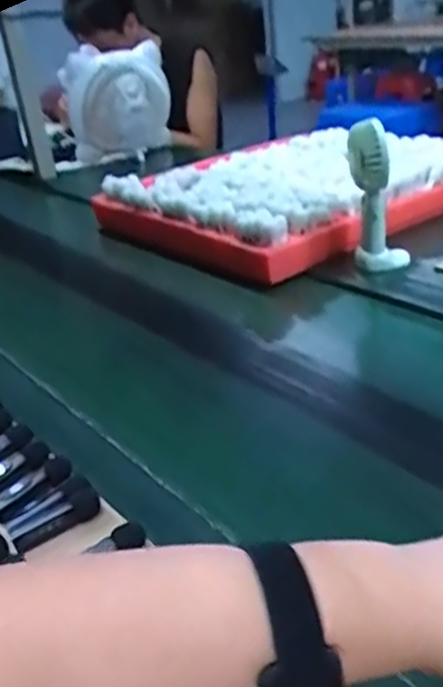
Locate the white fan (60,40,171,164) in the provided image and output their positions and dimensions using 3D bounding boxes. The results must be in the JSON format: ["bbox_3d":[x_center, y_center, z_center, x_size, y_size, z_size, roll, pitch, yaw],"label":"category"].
[{"bbox_3d":[-0.221,-0.524,1.550,0.233,0.225,0.149,-12,27,-9],"label":"white fan"}]

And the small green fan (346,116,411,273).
[{"bbox_3d":[0.196,-0.183,0.888,0.070,0.191,0.057,2,28,18],"label":"small green fan"}]

